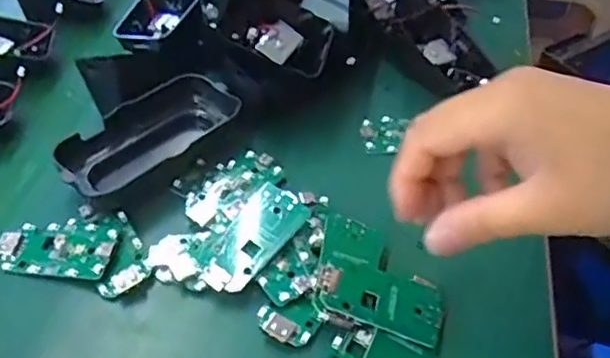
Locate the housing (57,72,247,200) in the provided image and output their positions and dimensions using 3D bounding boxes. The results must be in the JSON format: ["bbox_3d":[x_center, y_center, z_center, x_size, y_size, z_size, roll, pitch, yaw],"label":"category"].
[{"bbox_3d":[-0.099,-0.031,0.378,0.108,0.031,0.049,-31,54,-26],"label":"housing"}]

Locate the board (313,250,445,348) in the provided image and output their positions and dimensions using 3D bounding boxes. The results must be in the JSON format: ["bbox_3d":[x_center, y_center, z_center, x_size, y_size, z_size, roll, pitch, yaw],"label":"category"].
[{"bbox_3d":[0.037,0.059,0.305,0.062,0.007,0.034,23,52,-2],"label":"board"}]

